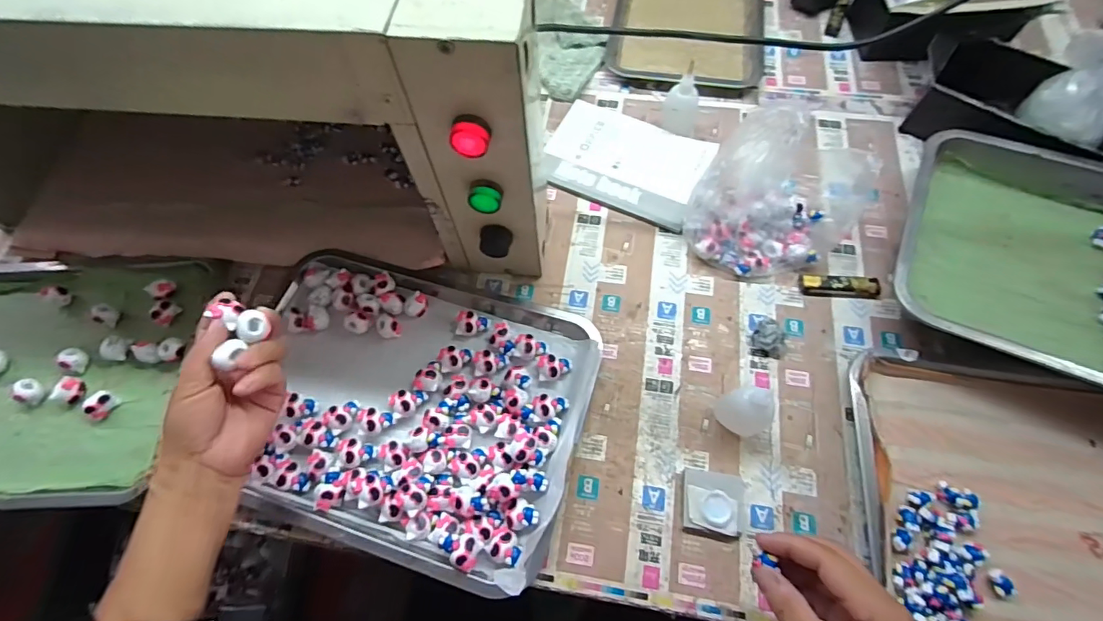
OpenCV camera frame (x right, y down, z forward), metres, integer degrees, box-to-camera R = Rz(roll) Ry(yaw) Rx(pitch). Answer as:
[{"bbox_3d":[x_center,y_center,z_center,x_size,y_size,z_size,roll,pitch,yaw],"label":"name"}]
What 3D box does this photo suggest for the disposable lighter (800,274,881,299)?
[{"bbox_3d":[0.314,-0.027,0.518,0.081,0.014,0.024,5,66,5],"label":"disposable lighter"}]

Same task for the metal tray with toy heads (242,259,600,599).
[{"bbox_3d":[-0.143,0.084,0.466,0.345,0.041,0.265,15,67,9],"label":"metal tray with toy heads"}]

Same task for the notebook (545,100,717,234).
[{"bbox_3d":[0.094,-0.191,0.600,0.193,0.015,0.143,22,69,12],"label":"notebook"}]

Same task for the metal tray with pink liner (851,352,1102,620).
[{"bbox_3d":[0.424,0.177,0.408,0.290,0.044,0.259,5,65,10],"label":"metal tray with pink liner"}]

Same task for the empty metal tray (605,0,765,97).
[{"bbox_3d":[0.205,-0.454,0.710,0.209,0.021,0.323,9,66,6],"label":"empty metal tray"}]

